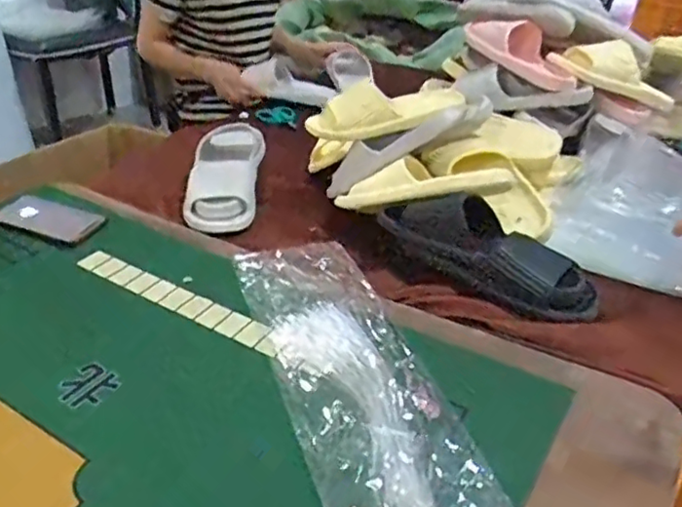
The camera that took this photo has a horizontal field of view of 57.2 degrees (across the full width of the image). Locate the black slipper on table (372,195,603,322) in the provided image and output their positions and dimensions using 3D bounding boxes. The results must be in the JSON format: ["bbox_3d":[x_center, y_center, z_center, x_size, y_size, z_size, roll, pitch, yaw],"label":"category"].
[{"bbox_3d":[0.188,-0.014,0.795,0.287,0.085,0.107,28,40,36],"label":"black slipper on table"}]

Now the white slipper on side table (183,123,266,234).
[{"bbox_3d":[-0.189,-0.118,1.006,0.122,0.052,0.225,-2,50,-2],"label":"white slipper on side table"}]

